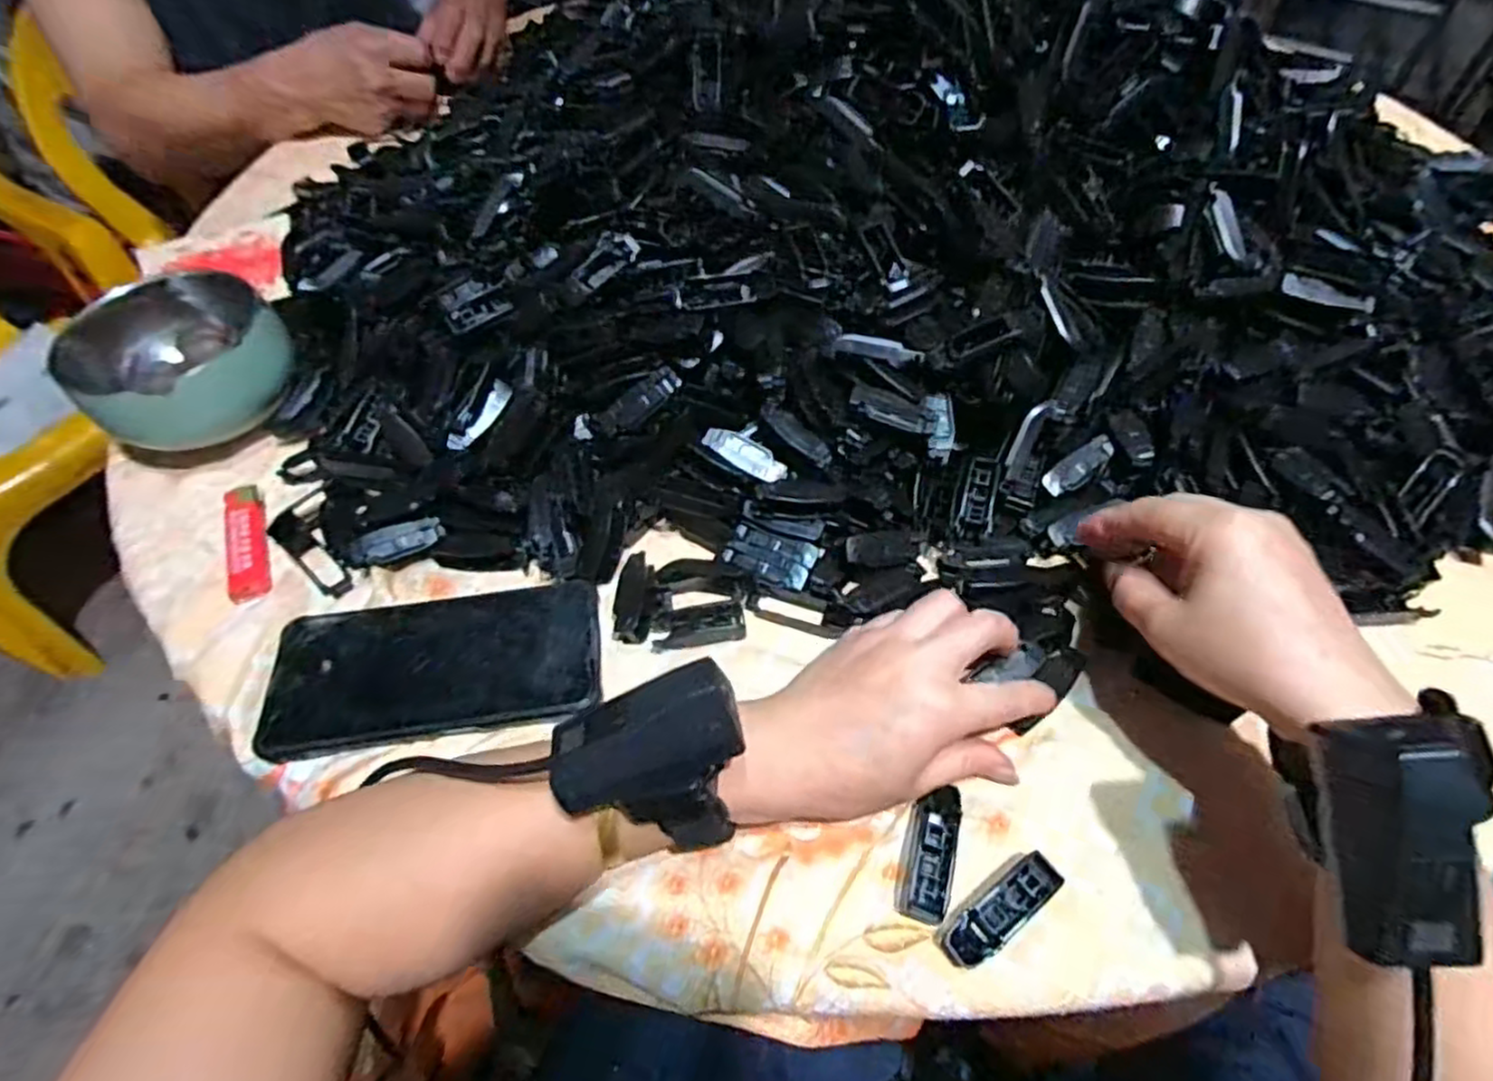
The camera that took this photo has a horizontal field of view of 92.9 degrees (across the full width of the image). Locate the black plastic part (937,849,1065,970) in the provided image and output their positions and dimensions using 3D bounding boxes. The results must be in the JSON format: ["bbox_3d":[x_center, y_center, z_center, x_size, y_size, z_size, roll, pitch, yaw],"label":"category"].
[{"bbox_3d":[0.105,0.153,0.294,0.056,0.014,0.020,-32,59,-18],"label":"black plastic part"}]

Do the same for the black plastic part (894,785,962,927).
[{"bbox_3d":[0.079,0.136,0.307,0.020,0.016,0.055,14,57,13],"label":"black plastic part"}]

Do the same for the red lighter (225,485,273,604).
[{"bbox_3d":[-0.296,-0.003,0.421,0.022,0.008,0.087,-21,56,-11],"label":"red lighter"}]

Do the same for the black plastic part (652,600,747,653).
[{"bbox_3d":[-0.025,0.045,0.375,0.049,0.007,0.021,-11,55,-4],"label":"black plastic part"}]

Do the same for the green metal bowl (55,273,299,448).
[{"bbox_3d":[-0.361,-0.112,0.459,0.107,0.067,0.119,28,61,21],"label":"green metal bowl"}]

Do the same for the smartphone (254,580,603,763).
[{"bbox_3d":[-0.158,0.062,0.365,0.161,0.012,0.077,-8,55,-2],"label":"smartphone"}]

